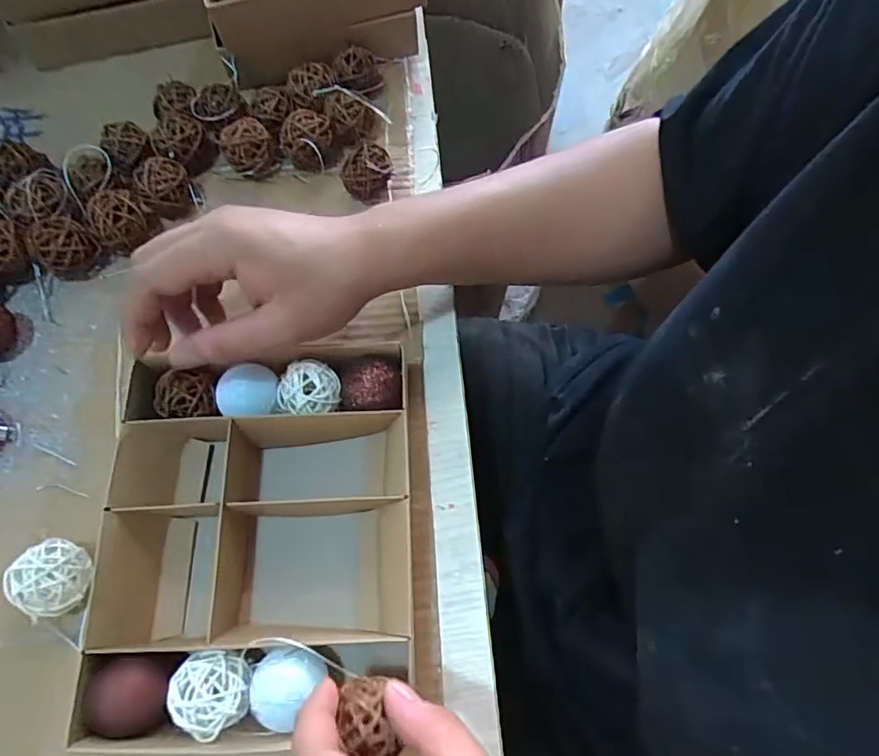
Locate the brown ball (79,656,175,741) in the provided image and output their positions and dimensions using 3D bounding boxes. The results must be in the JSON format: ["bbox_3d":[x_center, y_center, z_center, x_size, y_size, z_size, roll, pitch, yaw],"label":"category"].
[{"bbox_3d":[-0.153,0.162,0.282,0.039,0.034,0.034,-3,68,-1],"label":"brown ball"}]

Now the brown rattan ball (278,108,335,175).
[{"bbox_3d":[-0.103,-0.178,0.421,0.044,0.040,0.046,-1,68,-1],"label":"brown rattan ball"}]

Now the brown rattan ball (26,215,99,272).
[{"bbox_3d":[-0.262,-0.093,0.383,0.037,0.032,0.037,0,68,0],"label":"brown rattan ball"}]

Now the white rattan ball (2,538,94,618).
[{"bbox_3d":[-0.211,0.110,0.302,0.033,0.035,0.038,14,68,5],"label":"white rattan ball"}]

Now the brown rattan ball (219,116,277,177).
[{"bbox_3d":[-0.146,-0.175,0.419,0.037,0.035,0.031,-33,71,-13],"label":"brown rattan ball"}]

